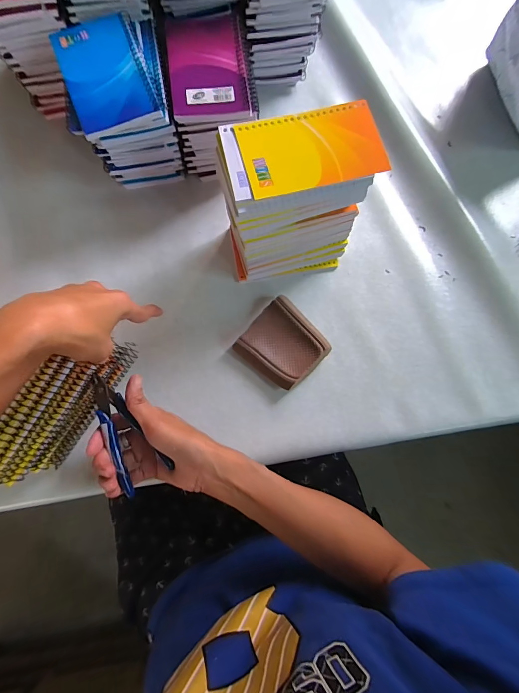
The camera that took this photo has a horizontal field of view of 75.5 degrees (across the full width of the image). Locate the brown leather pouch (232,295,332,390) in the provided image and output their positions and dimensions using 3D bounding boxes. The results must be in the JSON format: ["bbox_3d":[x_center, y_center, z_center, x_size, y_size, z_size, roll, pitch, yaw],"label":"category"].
[{"bbox_3d":[0.027,-0.001,0.398,0.087,0.020,0.088,-44,81,-9],"label":"brown leather pouch"}]

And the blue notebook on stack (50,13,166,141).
[{"bbox_3d":[-0.158,-0.283,0.348,0.085,0.012,0.127,-20,79,-6],"label":"blue notebook on stack"}]

